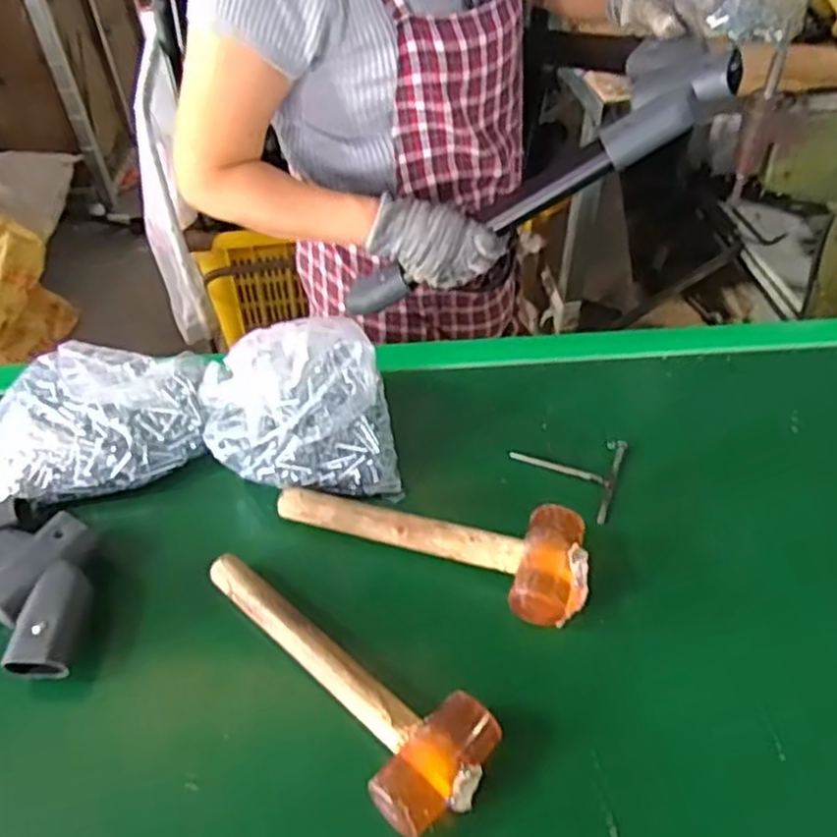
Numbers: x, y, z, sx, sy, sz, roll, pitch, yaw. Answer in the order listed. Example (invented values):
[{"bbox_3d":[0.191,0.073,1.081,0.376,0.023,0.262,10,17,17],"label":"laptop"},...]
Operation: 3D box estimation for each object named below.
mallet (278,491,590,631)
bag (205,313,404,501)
[{"bbox_3d":[0.011,0.100,0.673,0.285,0.051,0.095,16,50,16],"label":"mallet"},{"bbox_3d":[-0.115,-0.014,0.690,0.175,0.176,0.087,-4,48,-1],"label":"bag"}]

